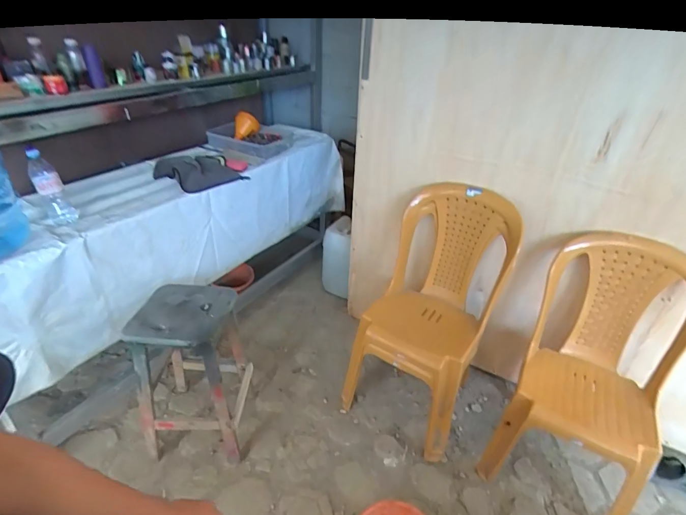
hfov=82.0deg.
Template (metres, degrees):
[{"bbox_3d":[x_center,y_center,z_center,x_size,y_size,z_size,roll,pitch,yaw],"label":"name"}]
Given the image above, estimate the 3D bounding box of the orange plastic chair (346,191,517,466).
[{"bbox_3d":[0.316,0.195,1.489,0.430,0.835,0.455,21,38,26],"label":"orange plastic chair"}]

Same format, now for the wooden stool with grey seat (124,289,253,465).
[{"bbox_3d":[-0.538,0.388,1.428,0.327,0.548,0.346,2,34,-1],"label":"wooden stool with grey seat"}]

